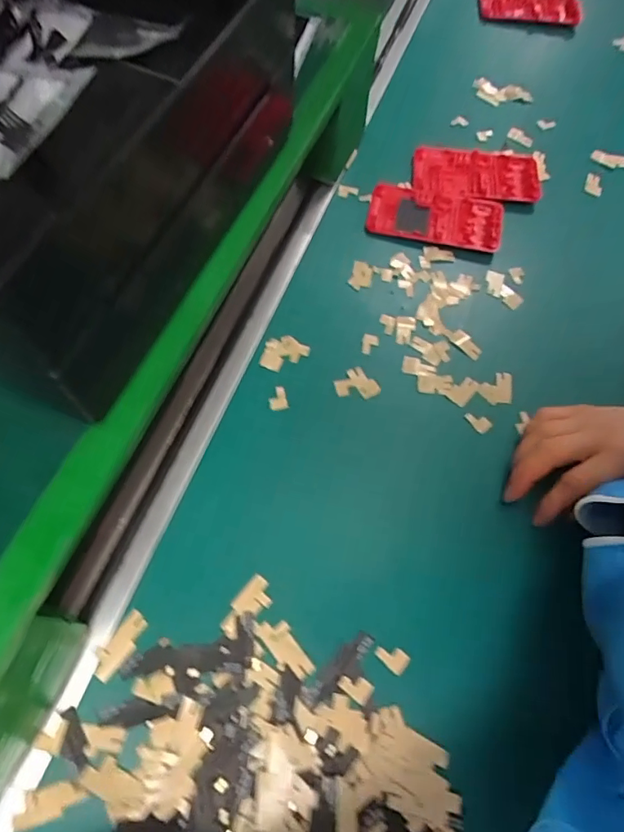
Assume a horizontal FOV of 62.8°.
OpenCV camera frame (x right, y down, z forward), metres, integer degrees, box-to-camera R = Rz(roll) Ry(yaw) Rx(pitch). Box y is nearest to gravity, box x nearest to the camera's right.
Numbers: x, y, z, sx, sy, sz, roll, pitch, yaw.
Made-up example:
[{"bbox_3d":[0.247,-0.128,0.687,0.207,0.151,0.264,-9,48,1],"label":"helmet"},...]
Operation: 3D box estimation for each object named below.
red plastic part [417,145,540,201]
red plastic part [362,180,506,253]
[{"bbox_3d":[0.161,-0.237,0.501,0.119,0.015,0.059,4,65,-1],"label":"red plastic part"},{"bbox_3d":[0.115,-0.188,0.478,0.121,0.016,0.060,15,65,4],"label":"red plastic part"}]

